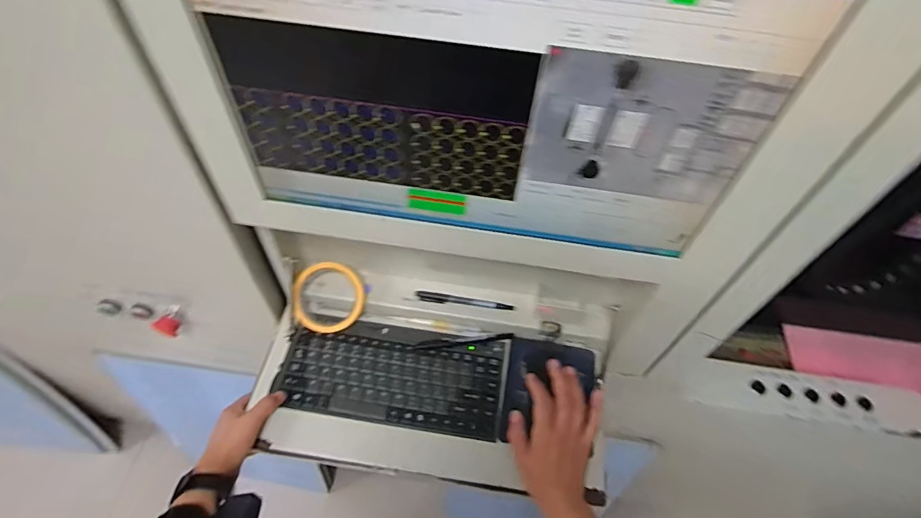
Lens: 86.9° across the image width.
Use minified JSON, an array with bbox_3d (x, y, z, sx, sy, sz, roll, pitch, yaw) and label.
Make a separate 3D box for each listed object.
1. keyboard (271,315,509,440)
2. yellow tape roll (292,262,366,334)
[{"bbox_3d":[-0.087,0.153,0.656,0.288,0.019,0.138,9,55,2],"label":"keyboard"},{"bbox_3d":[-0.180,0.054,0.677,0.095,0.028,0.099,0,96,0],"label":"yellow tape roll"}]

